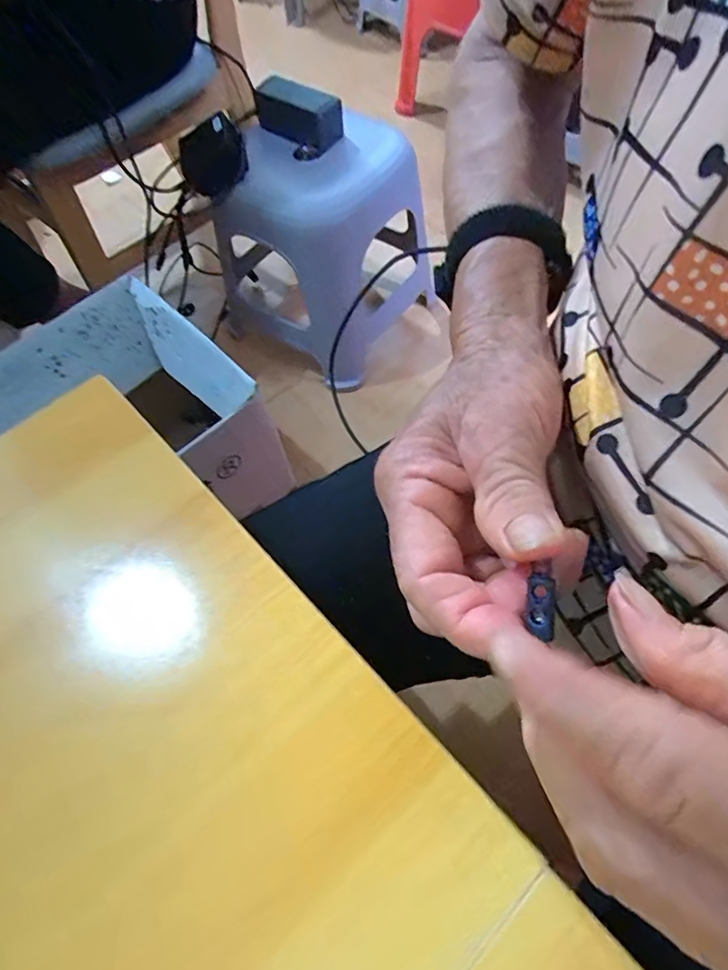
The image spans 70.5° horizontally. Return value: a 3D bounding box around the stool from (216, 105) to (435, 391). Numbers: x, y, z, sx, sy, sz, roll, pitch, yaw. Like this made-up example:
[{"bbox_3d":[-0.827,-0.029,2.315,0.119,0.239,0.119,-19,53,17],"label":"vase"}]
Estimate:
[{"bbox_3d":[-0.045,-0.371,0.850,0.258,0.316,0.307,18,64,13],"label":"stool"}]

